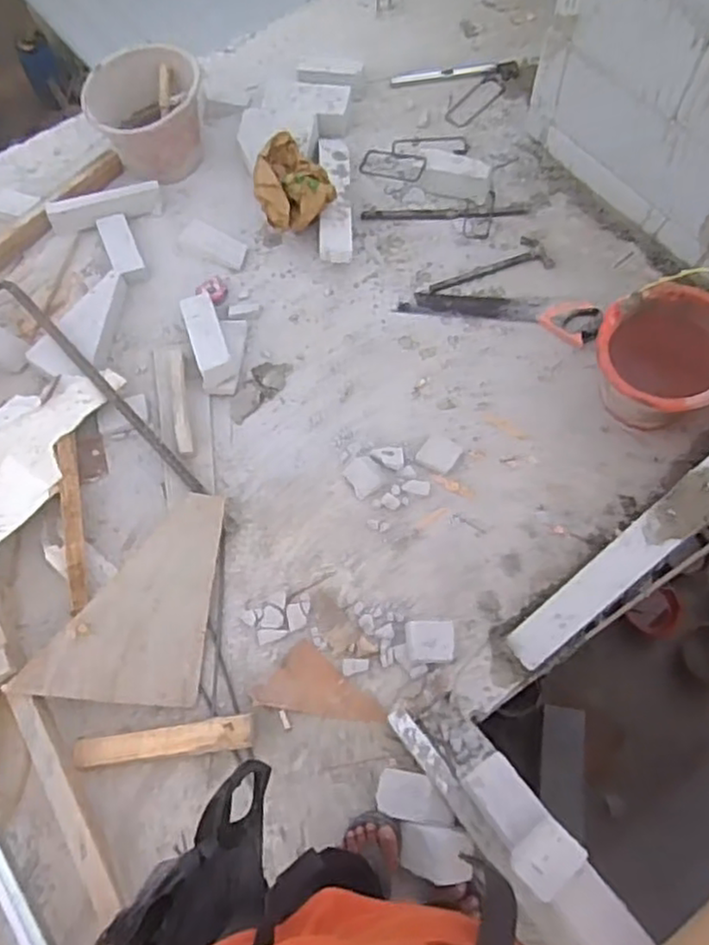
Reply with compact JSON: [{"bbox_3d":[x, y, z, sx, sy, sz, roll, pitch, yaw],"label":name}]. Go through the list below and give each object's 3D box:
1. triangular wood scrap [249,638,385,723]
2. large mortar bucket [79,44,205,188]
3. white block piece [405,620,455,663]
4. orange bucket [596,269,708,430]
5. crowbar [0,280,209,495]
[{"bbox_3d":[-0.066,0.432,1.281,0.207,0.010,0.138,37,72,18],"label":"triangular wood scrap"},{"bbox_3d":[-0.509,-0.880,1.700,0.281,0.181,0.256,-12,65,-3],"label":"large mortar bucket"},{"bbox_3d":[0.145,0.321,1.300,0.089,0.033,0.082,-1,56,2],"label":"white block piece"},{"bbox_3d":[0.618,-0.217,1.400,0.256,0.220,0.250,-1,65,2],"label":"orange bucket"},{"bbox_3d":[-0.574,-0.209,1.512,0.722,0.089,0.056,41,74,16],"label":"crowbar"}]

